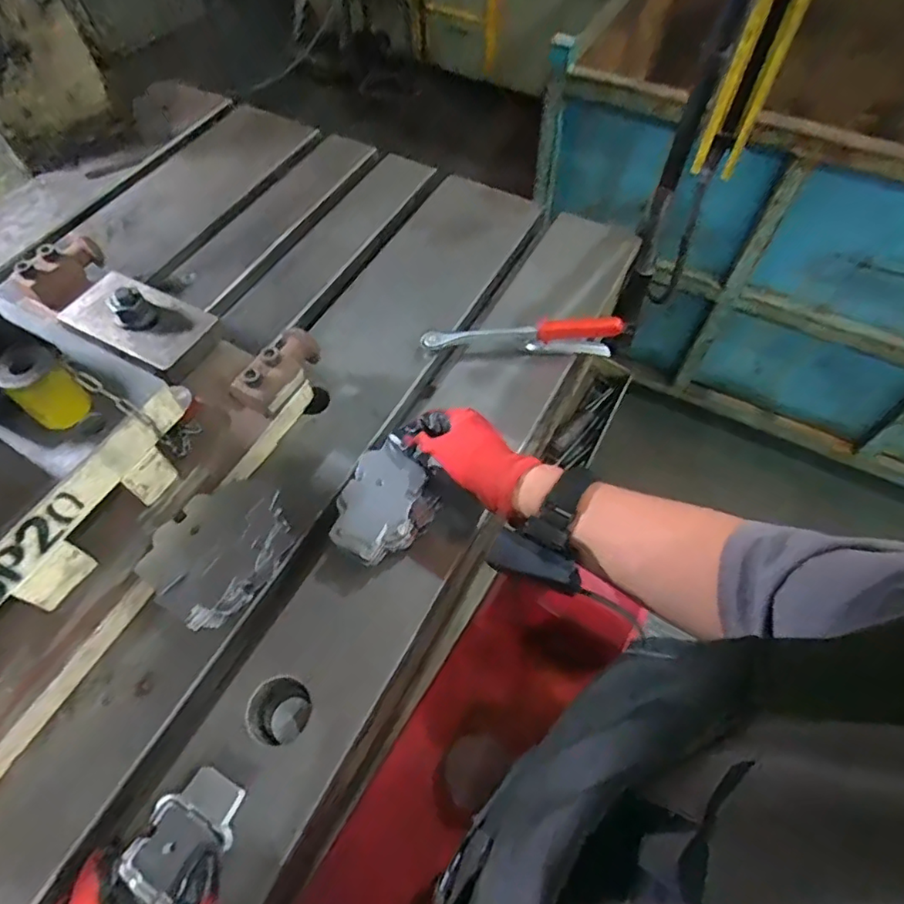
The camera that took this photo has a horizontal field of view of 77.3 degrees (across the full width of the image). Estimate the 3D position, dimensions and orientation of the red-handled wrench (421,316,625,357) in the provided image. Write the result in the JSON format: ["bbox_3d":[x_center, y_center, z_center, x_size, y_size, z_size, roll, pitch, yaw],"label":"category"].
[{"bbox_3d":[0.076,-0.131,0.631,0.214,0.054,0.020,2,60,2],"label":"red-handled wrench"}]

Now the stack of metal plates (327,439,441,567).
[{"bbox_3d":[-0.065,0.053,0.523,0.075,0.046,0.101,27,64,16],"label":"stack of metal plates"}]

